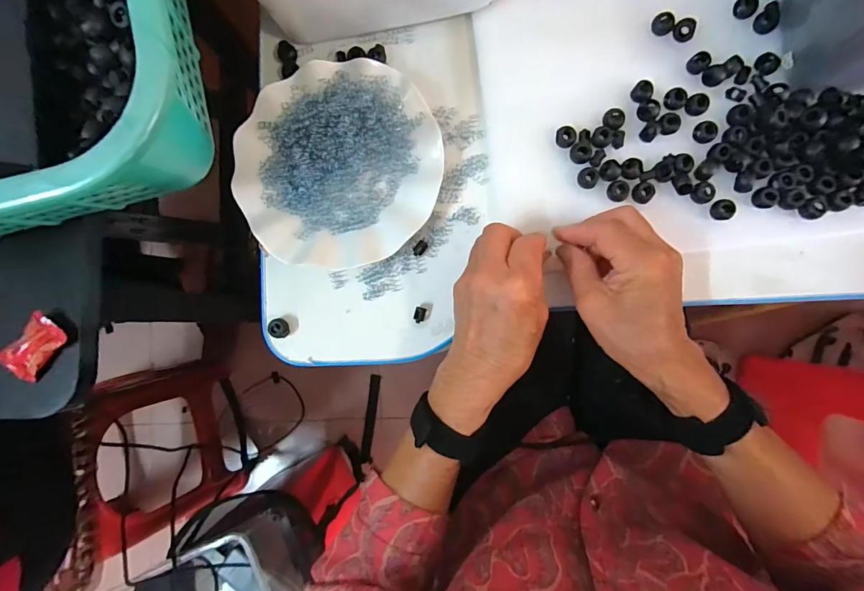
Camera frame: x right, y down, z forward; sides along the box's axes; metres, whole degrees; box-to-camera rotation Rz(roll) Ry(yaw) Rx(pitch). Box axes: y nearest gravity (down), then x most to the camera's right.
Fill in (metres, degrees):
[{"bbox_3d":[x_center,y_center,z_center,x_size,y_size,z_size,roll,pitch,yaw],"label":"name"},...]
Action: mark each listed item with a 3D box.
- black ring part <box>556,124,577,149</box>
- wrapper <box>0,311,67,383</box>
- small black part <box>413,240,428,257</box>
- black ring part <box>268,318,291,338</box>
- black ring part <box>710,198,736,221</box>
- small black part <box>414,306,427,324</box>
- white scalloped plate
[{"bbox_3d":[0.116,-0.137,0.350,0.017,0.011,0.015,27,90,7],"label":"black ring part"},{"bbox_3d":[-0.272,0.035,0.278,0.028,0.012,0.043,40,90,5],"label":"wrapper"},{"bbox_3d":[-0.011,-0.043,0.365,0.010,0.005,0.015,36,91,7],"label":"small black part"},{"bbox_3d":[-0.139,0.030,0.369,0.016,0.012,0.018,-9,86,6],"label":"black ring part"},{"bbox_3d":[0.241,-0.071,0.335,0.017,0.008,0.016,-10,86,5],"label":"black ring part"},{"bbox_3d":[-0.011,0.018,0.363,0.009,0.007,0.014,18,89,7],"label":"small black part"},{"bbox_3d":[-0.083,-0.117,0.365,0.177,0.032,0.177,0,87,6],"label":"white scalloped plate"}]

